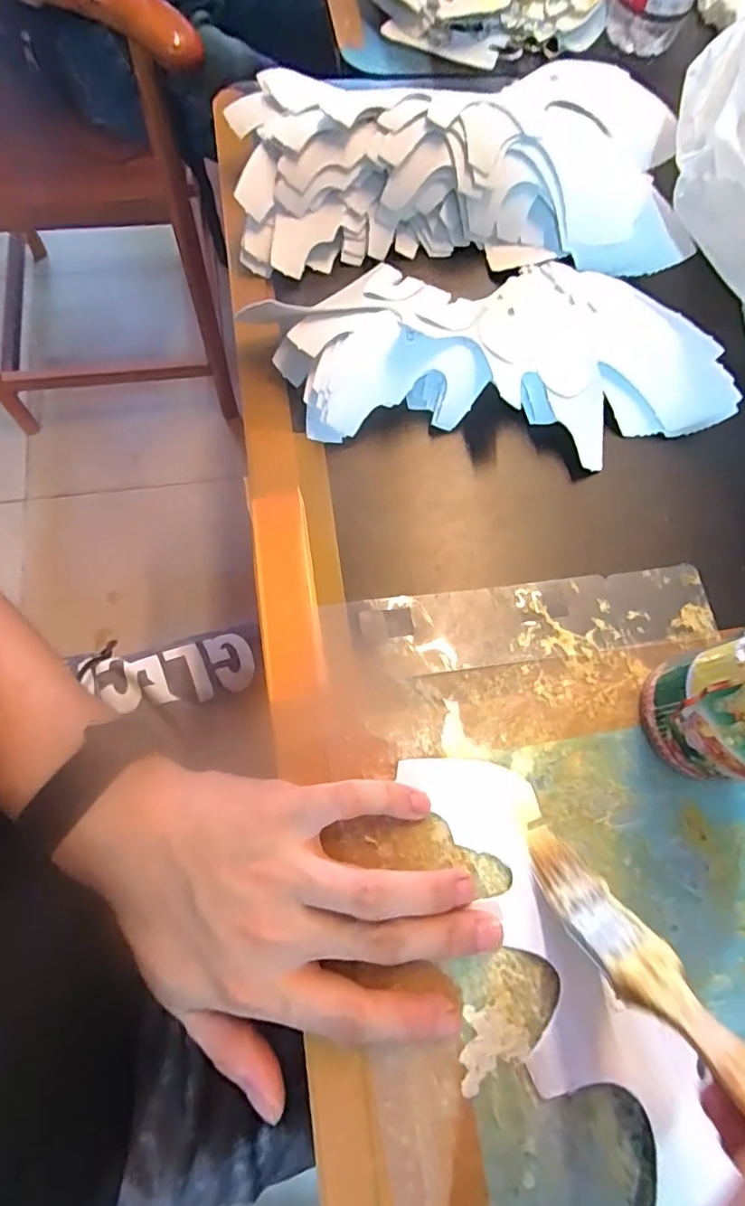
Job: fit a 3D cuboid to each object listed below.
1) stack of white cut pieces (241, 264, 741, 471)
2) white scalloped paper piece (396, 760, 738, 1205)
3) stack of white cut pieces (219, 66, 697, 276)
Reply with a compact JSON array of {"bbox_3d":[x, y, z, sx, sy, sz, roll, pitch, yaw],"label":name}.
[{"bbox_3d":[0.078,-0.152,0.331,0.272,0.038,0.145,-7,72,-7],"label":"stack of white cut pieces"},{"bbox_3d":[0.077,0.150,0.240,0.057,0.007,0.186,-26,71,-12],"label":"white scalloped paper piece"},{"bbox_3d":[0.055,-0.301,0.368,0.285,0.057,0.163,-1,71,-5],"label":"stack of white cut pieces"}]

